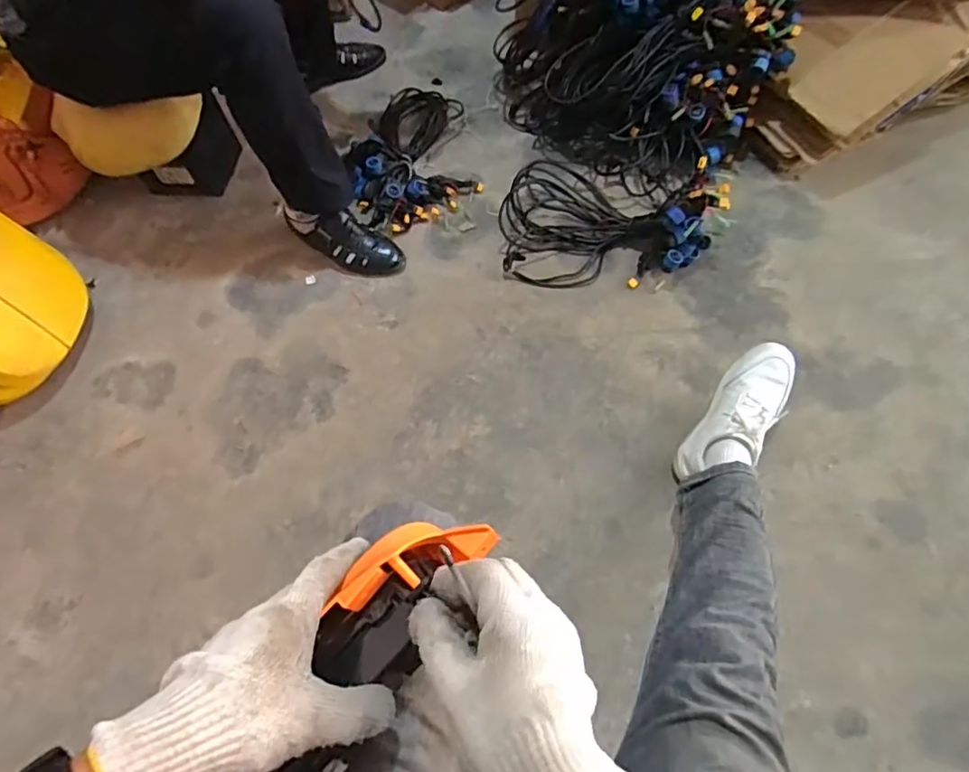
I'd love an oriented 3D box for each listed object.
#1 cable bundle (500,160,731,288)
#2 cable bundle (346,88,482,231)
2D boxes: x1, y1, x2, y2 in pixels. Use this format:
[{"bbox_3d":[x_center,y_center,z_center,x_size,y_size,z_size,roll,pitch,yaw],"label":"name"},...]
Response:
[{"bbox_3d":[0.240,-0.312,1.119,0.405,0.135,0.282,13,64,24],"label":"cable bundle"},{"bbox_3d":[-0.174,-0.536,1.291,0.271,0.063,0.415,-12,63,-2],"label":"cable bundle"}]

